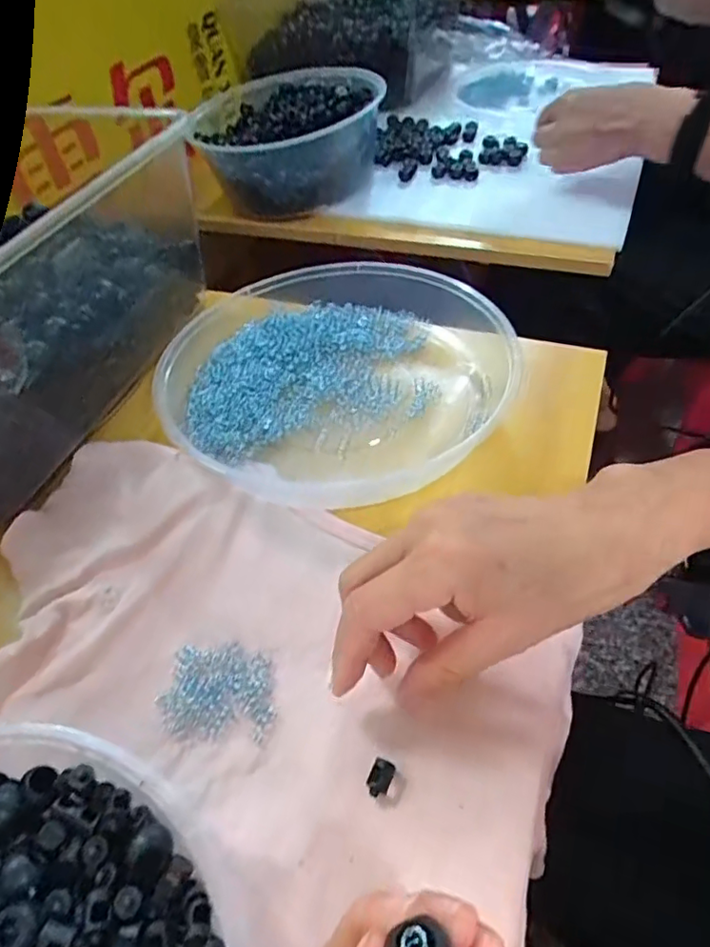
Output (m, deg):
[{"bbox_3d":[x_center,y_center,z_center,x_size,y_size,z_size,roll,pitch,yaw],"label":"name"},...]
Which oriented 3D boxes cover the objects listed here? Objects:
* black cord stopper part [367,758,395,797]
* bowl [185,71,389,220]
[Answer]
[{"bbox_3d":[0.011,0.131,0.242,0.010,0.006,0.015,16,55,17],"label":"black cord stopper part"},{"bbox_3d":[-0.072,-0.411,0.690,0.194,0.082,0.213,-3,52,3],"label":"bowl"}]

